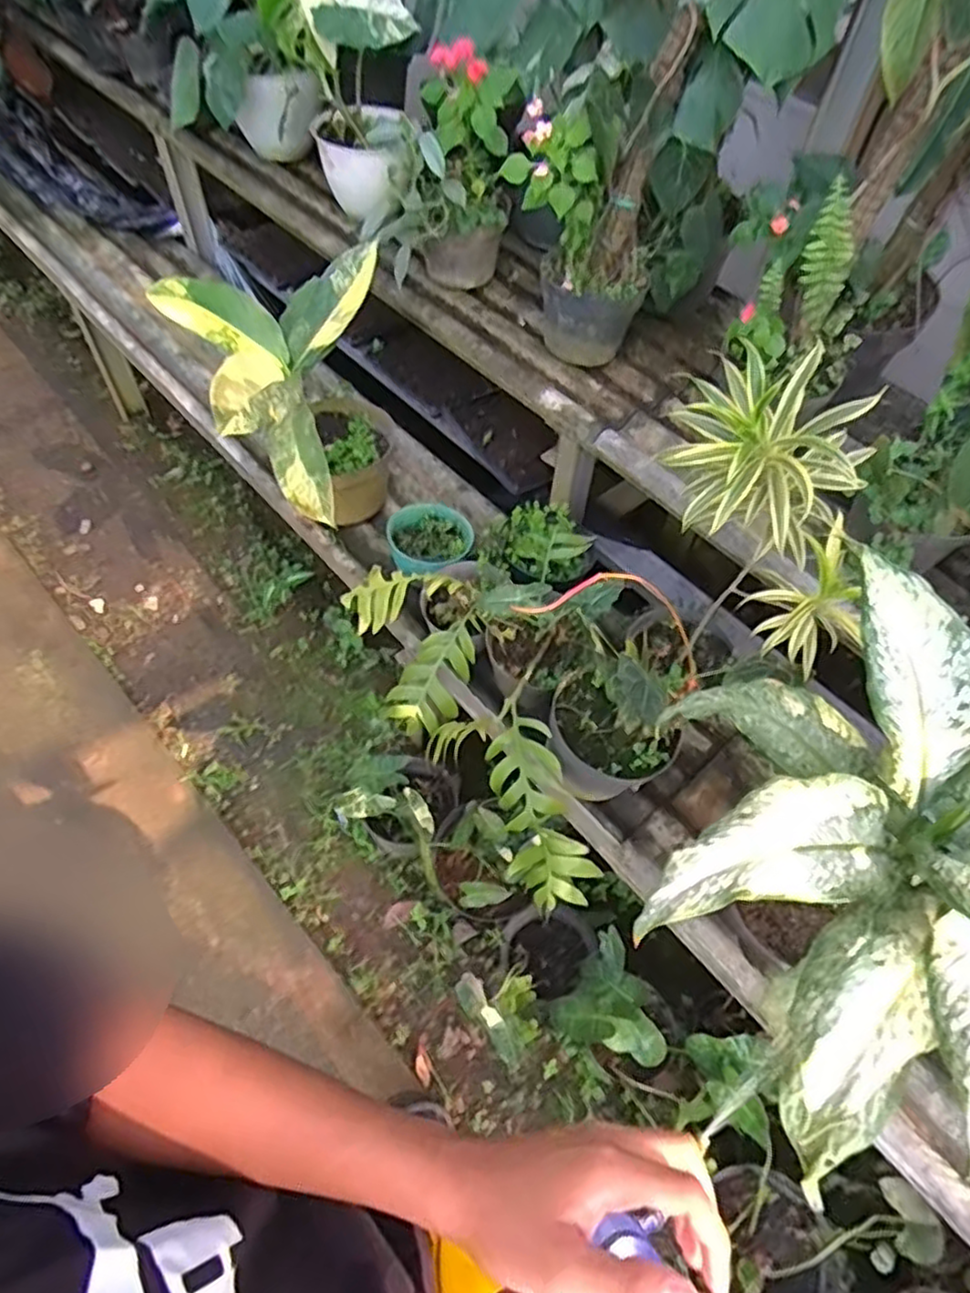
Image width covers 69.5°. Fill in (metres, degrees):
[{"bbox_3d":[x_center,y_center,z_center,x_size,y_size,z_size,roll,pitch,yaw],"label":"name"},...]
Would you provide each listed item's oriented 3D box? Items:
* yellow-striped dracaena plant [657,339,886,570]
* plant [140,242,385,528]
[{"bbox_3d":[0.310,-0.222,0.767,0.208,0.166,0.198,25,59,14],"label":"yellow-striped dracaena plant"},{"bbox_3d":[-0.314,-0.454,1.153,0.319,0.265,0.402,-24,60,-17],"label":"plant"}]

